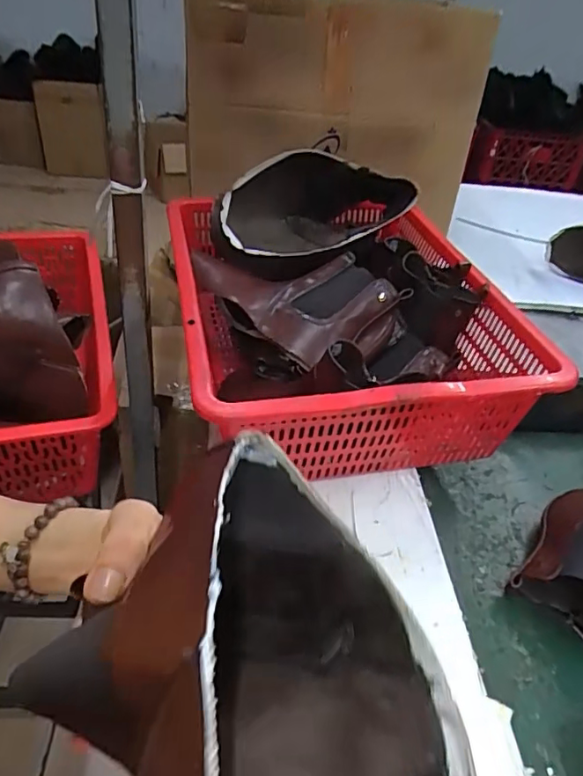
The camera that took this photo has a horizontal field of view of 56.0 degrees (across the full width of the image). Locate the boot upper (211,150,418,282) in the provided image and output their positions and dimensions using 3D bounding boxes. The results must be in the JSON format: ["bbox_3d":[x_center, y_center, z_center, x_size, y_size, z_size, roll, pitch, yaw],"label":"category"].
[{"bbox_3d":[0.041,-0.231,0.724,0.260,0.127,0.156,-14,42,-22],"label":"boot upper"}]

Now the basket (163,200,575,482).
[{"bbox_3d":[0.058,-0.074,0.676,0.374,0.154,0.434,-3,39,-10],"label":"basket"}]

